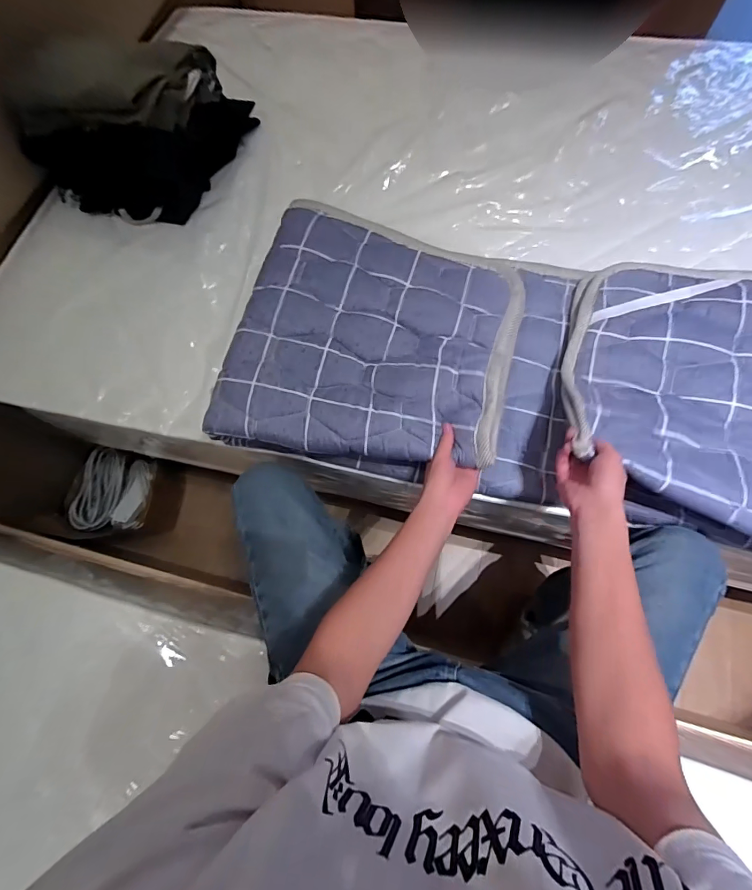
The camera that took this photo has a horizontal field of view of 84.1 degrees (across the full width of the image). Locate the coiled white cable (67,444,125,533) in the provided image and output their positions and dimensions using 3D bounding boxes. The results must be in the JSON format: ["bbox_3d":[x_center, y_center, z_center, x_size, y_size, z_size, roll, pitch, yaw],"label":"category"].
[{"bbox_3d":[-0.782,0.127,1.166,0.115,0.050,0.238,-5,57,-2],"label":"coiled white cable"}]

